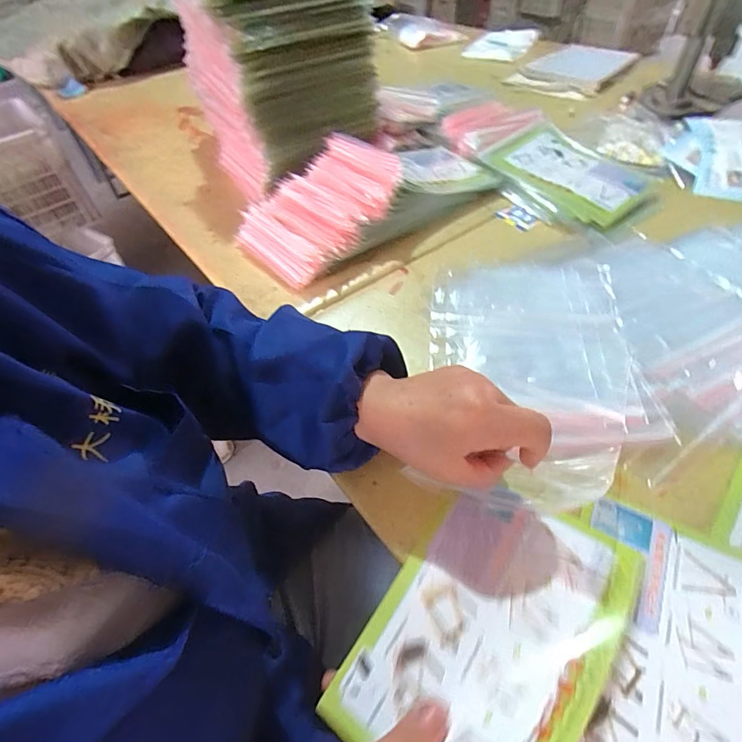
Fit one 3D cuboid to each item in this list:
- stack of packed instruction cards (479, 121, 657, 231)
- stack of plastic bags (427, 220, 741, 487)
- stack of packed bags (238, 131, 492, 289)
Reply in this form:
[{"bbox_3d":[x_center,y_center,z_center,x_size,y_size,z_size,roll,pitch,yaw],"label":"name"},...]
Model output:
[{"bbox_3d":[0.299,-0.309,0.645,0.229,0.020,0.179,39,65,20],"label":"stack of packed instruction cards"},{"bbox_3d":[0.355,-0.068,0.439,0.573,0.043,0.316,-8,51,-1],"label":"stack of plastic bags"},{"bbox_3d":[0.000,-0.266,0.604,0.379,0.093,0.168,-32,56,-19],"label":"stack of packed bags"}]

